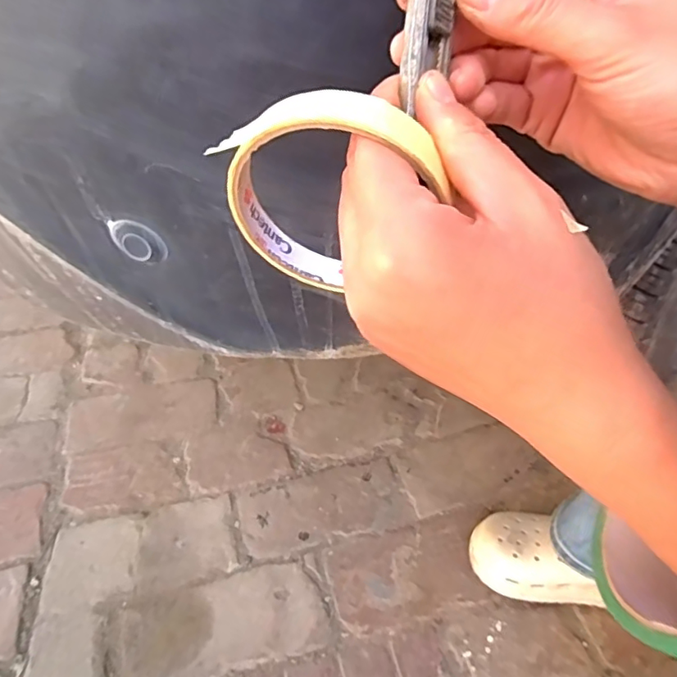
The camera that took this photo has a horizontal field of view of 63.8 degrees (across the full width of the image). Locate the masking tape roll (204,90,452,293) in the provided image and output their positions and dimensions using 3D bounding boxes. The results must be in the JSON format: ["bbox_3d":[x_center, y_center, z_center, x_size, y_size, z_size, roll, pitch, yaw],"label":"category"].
[{"bbox_3d":[-0.002,-0.050,0.202,0.080,0.081,0.027,10,46,12],"label":"masking tape roll"}]

